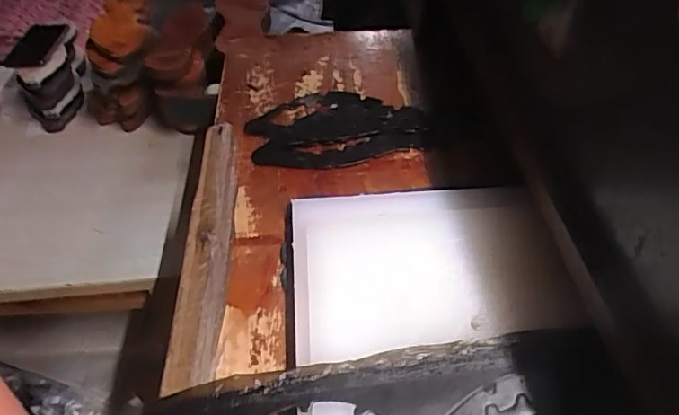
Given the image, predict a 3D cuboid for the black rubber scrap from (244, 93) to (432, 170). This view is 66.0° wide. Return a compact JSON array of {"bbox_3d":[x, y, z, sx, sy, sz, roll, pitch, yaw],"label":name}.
[{"bbox_3d":[-0.002,-0.109,0.703,0.233,0.028,0.149,-2,44,-2],"label":"black rubber scrap"}]

